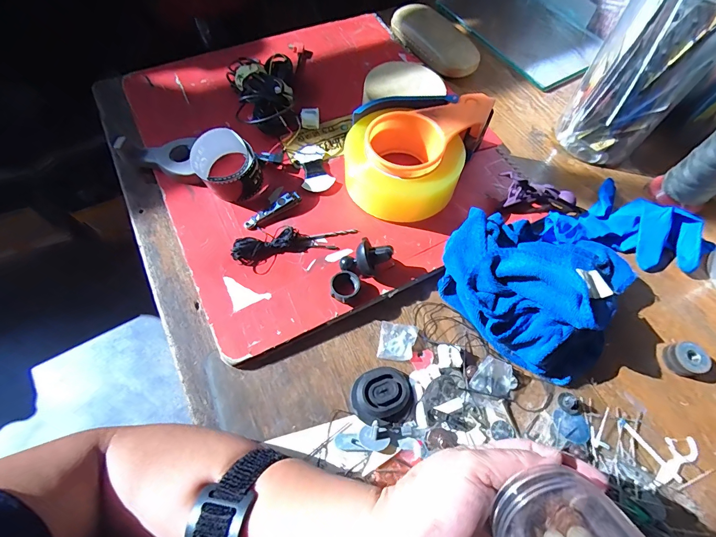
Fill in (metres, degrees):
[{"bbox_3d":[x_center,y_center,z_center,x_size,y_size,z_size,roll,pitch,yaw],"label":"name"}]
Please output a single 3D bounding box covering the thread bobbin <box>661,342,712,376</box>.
[{"bbox_3d":[0.297,0.082,0.324,0.024,0.021,0.029,-9,63,-9],"label":"thread bobbin"}]

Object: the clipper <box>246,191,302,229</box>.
[{"bbox_3d":[-0.088,-0.061,0.369,0.063,0.008,0.014,-31,68,-18],"label":"clipper"}]

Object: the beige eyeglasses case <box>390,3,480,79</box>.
[{"bbox_3d":[0.110,-0.328,0.515,0.064,0.032,0.141,-27,67,-17],"label":"beige eyeglasses case"}]

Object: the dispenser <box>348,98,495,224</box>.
[{"bbox_3d":[0.057,-0.125,0.383,0.119,0.062,0.147,26,64,10],"label":"dispenser"}]

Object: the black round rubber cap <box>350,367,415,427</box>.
[{"bbox_3d":[0.021,0.106,0.297,0.051,0.017,0.045,-26,67,-16],"label":"black round rubber cap"}]

